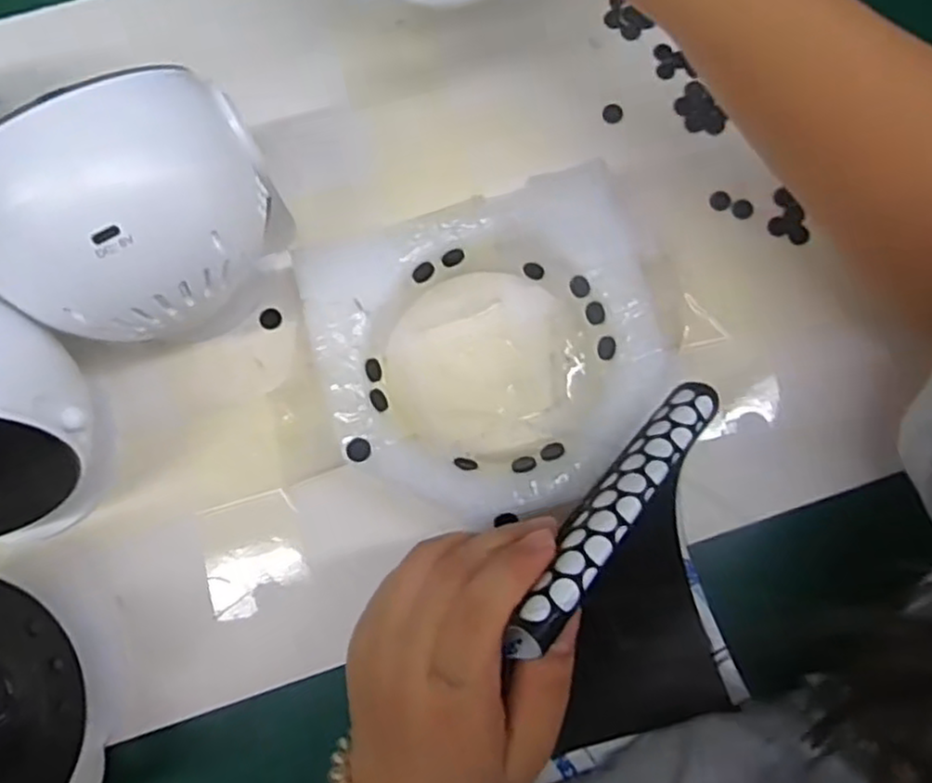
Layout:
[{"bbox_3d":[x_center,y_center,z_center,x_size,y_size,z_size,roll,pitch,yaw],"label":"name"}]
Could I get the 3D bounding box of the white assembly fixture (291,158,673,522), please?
[{"bbox_3d":[0.012,-0.014,0.319,0.143,0.042,0.135,-16,81,-7],"label":"white assembly fixture"}]

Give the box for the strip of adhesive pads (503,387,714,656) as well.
[{"bbox_3d":[0.052,0.039,0.249,0.018,0.022,0.122,40,58,7],"label":"strip of adhesive pads"}]

